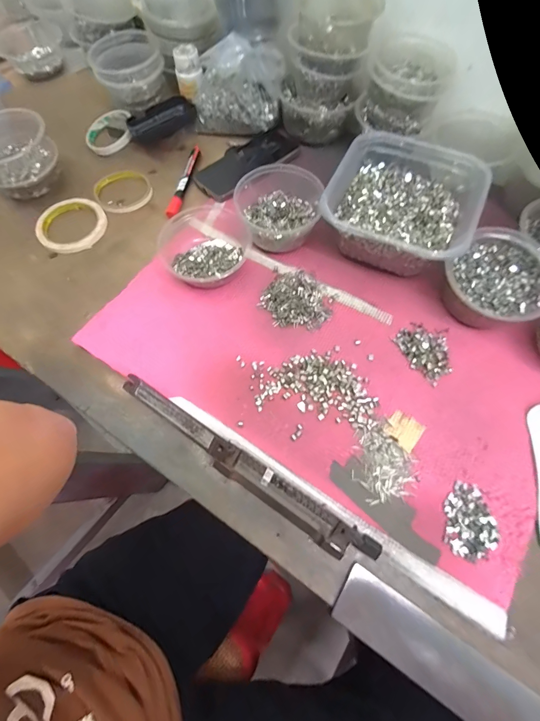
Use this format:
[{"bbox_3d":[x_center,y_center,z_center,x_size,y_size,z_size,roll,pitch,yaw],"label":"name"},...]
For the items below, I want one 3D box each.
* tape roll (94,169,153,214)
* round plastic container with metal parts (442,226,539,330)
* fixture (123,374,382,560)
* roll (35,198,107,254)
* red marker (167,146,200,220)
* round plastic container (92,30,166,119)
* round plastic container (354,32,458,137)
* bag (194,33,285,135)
[{"bbox_3d":[-0.229,-0.266,0.516,0.083,0.009,0.088,-31,70,-11],"label":"tape roll"},{"bbox_3d":[0.263,-0.091,0.389,0.104,0.056,0.116,34,72,15],"label":"round plastic container with metal parts"},{"bbox_3d":[-0.037,0.106,0.342,0.309,0.021,0.031,31,72,14],"label":"fixture"},{"bbox_3d":[-0.293,-0.200,0.488,0.095,0.012,0.098,-1,67,2],"label":"roll"},{"bbox_3d":[-0.134,-0.278,0.515,0.018,0.020,0.146,10,68,6],"label":"red marker"},{"bbox_3d":[-0.238,-0.493,0.573,0.115,0.069,0.120,-20,68,-6],"label":"round plastic container"},{"bbox_3d":[0.186,-0.378,0.459,0.107,0.075,0.105,-1,67,2],"label":"round plastic container"},{"bbox_3d":[-0.052,-0.424,0.517,0.145,0.115,0.070,9,68,6],"label":"bag"}]

